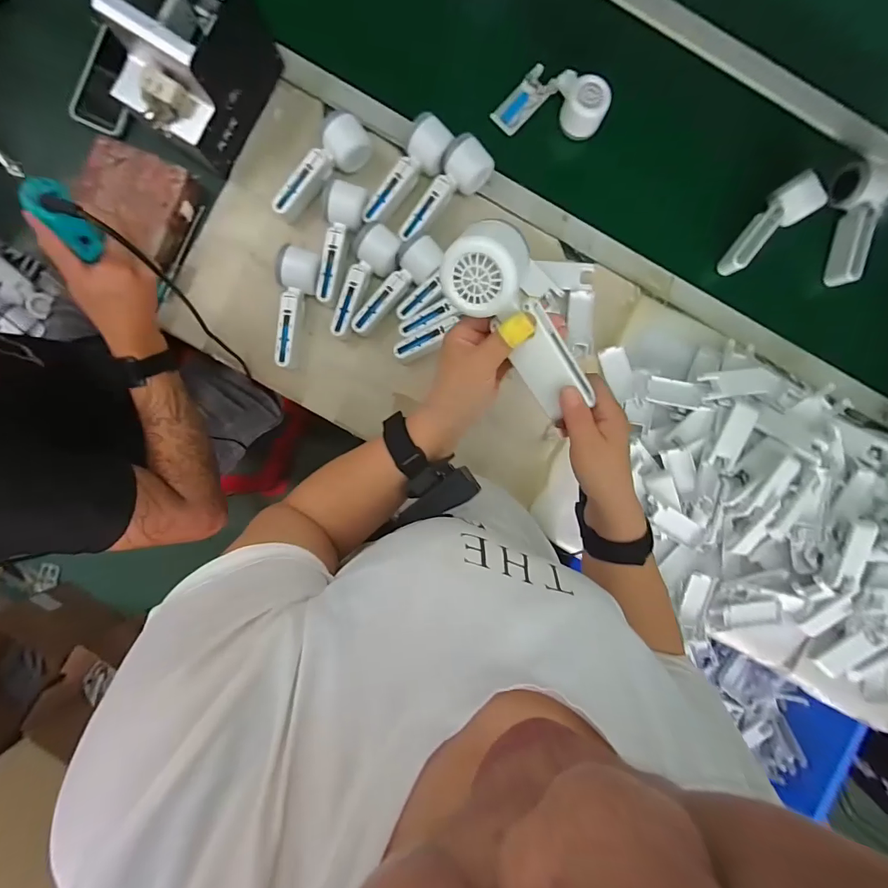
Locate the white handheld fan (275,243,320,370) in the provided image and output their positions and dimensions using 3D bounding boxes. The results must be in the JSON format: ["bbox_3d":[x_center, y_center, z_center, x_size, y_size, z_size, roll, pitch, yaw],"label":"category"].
[{"bbox_3d":[-0.219,-0.195,0.624,0.054,0.051,0.164,12,92,-3],"label":"white handheld fan"}]

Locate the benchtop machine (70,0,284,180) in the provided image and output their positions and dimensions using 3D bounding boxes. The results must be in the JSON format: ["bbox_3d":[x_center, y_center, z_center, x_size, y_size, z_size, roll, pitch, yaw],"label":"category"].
[{"bbox_3d":[-0.324,-0.492,0.549,0.122,0.150,0.181,32,91,-3],"label":"benchtop machine"}]

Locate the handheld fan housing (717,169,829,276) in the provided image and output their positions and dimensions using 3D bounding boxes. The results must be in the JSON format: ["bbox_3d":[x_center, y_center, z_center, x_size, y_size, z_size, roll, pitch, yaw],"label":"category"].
[{"bbox_3d":[0.478,-0.319,0.631,0.055,0.047,0.162,42,104,-3],"label":"handheld fan housing"}]

